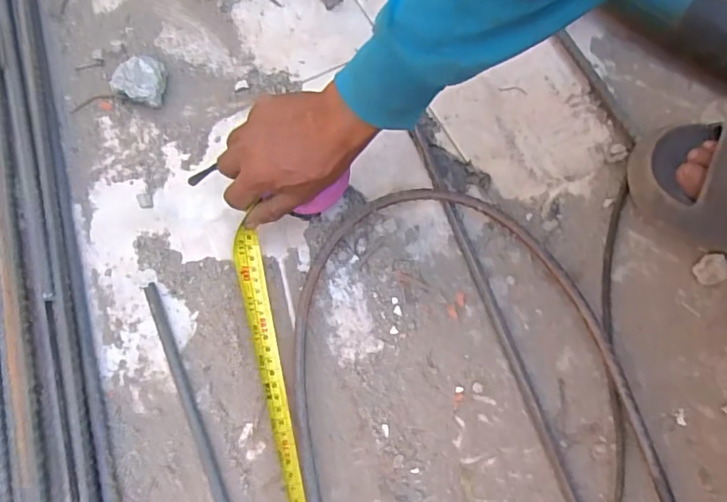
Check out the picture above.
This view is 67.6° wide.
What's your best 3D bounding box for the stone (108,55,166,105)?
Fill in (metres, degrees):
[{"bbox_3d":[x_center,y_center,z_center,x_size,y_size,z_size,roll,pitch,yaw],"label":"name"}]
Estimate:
[{"bbox_3d":[-0.223,-0.169,0.545,0.049,0.026,0.043,9,71,2],"label":"stone"}]

